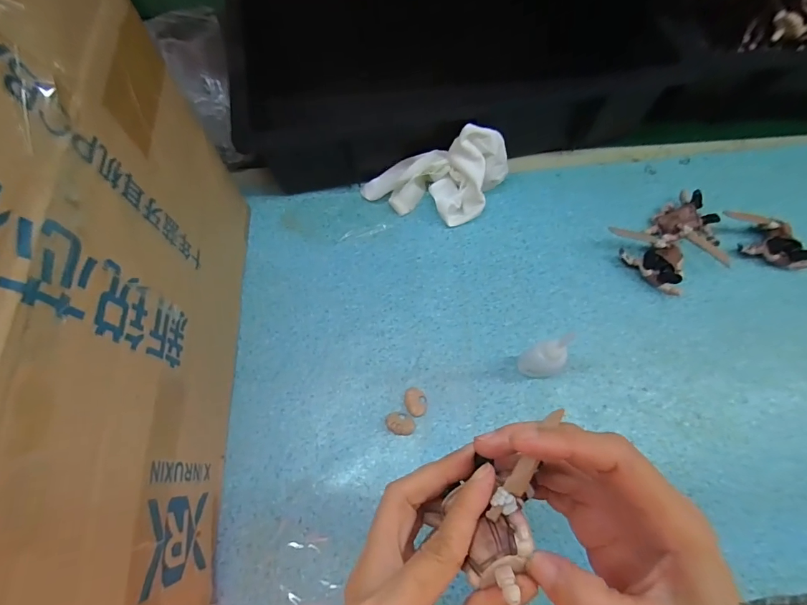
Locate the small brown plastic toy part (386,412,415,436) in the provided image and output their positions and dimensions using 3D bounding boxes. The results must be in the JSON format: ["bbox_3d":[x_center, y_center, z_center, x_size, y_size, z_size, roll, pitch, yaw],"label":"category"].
[{"bbox_3d":[-0.003,0.104,0.347,0.025,0.009,0.018,13,70,6],"label":"small brown plastic toy part"}]

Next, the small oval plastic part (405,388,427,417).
[{"bbox_3d":[0.011,0.087,0.355,0.019,0.009,0.025,-8,69,-2],"label":"small oval plastic part"}]

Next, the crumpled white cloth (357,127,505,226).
[{"bbox_3d":[0.029,-0.125,0.401,0.138,0.072,0.061,7,69,4],"label":"crumpled white cloth"}]

